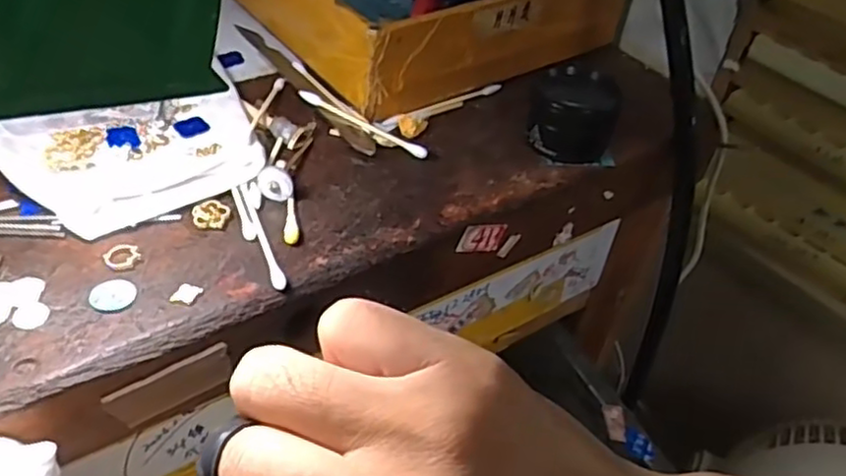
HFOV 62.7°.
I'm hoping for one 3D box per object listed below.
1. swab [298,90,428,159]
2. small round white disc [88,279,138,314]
[{"bbox_3d":[-0.029,-0.054,0.330,0.074,0.005,0.007,27,47,21],"label":"swab"},{"bbox_3d":[-0.110,0.020,0.246,0.015,0.004,0.015,3,43,-3],"label":"small round white disc"}]

